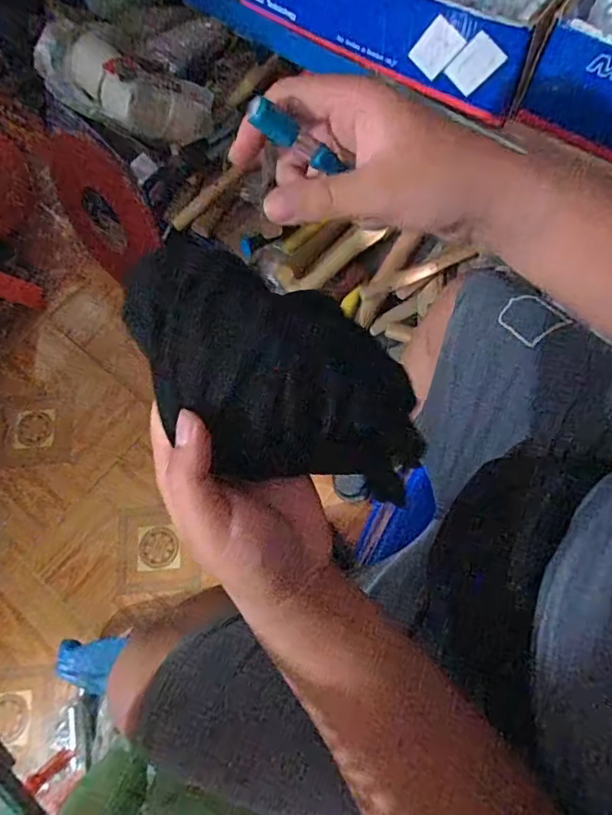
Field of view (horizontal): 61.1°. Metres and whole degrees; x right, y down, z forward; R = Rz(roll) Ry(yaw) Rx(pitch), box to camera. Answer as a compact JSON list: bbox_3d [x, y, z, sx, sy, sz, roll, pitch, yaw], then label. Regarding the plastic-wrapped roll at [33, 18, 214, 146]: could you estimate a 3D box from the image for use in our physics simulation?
[{"bbox_3d":[-0.331,-0.593,0.961,0.308,0.122,0.093,18,71,-11],"label":"plastic-wrapped roll"}]

